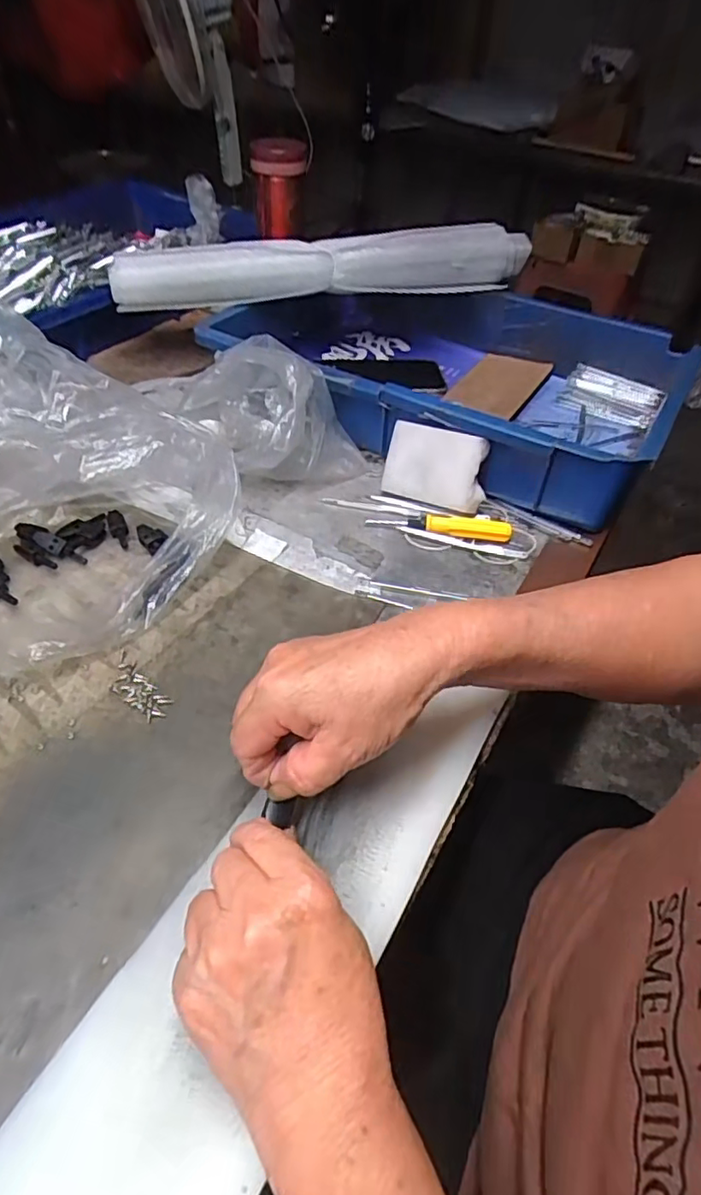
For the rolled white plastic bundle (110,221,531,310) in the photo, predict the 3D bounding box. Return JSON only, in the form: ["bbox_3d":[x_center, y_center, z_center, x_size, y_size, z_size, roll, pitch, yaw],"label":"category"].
[{"bbox_3d":[-0.019,-0.346,0.629,0.438,0.064,0.042,-8,47,-12],"label":"rolled white plastic bundle"}]

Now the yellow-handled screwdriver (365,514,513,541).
[{"bbox_3d":[0.074,-0.061,0.498,0.115,0.019,0.016,11,45,6],"label":"yellow-handled screwdriver"}]

